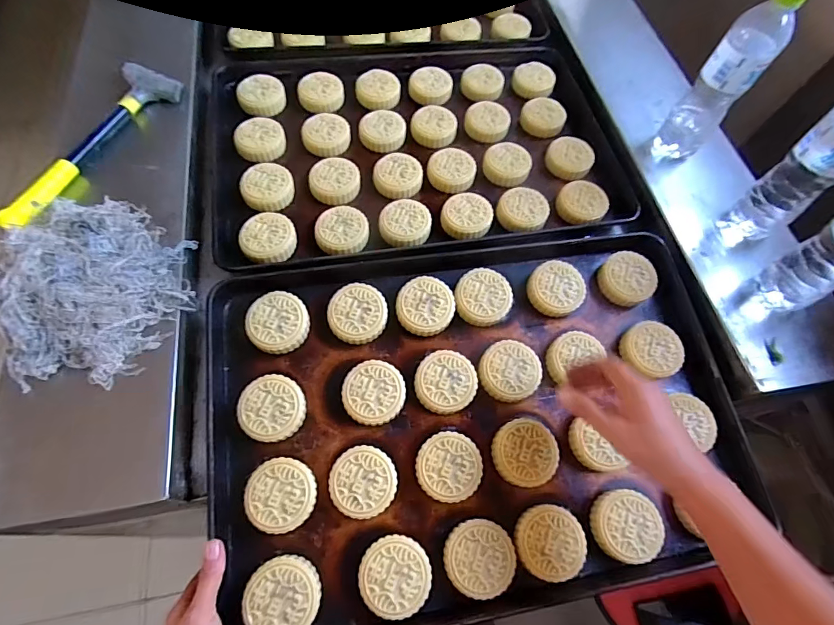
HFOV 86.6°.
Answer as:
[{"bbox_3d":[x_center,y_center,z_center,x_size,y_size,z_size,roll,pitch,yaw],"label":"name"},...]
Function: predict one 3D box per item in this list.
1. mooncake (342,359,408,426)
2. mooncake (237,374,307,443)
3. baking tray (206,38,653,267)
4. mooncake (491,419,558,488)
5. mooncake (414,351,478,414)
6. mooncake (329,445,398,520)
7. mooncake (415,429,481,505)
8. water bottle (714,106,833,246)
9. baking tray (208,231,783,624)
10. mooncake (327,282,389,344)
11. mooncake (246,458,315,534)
[{"bbox_3d":[-0.049,0.093,0.510,0.070,0.025,0.070,1,64,-2],"label":"mooncake"},{"bbox_3d":[-0.161,0.107,0.495,0.068,0.024,0.070,1,64,-2],"label":"mooncake"},{"bbox_3d":[-0.002,-0.264,0.689,0.595,0.042,0.393,-11,65,-8],"label":"baking tray"},{"bbox_3d":[0.122,0.158,0.500,0.070,0.018,0.071,1,64,-2],"label":"mooncake"},{"bbox_3d":[0.034,0.083,0.522,0.071,0.025,0.071,1,64,-2],"label":"mooncake"},{"bbox_3d":[-0.057,0.182,0.474,0.069,0.022,0.069,-4,65,-5],"label":"mooncake"},{"bbox_3d":[0.035,0.170,0.486,0.069,0.022,0.070,1,64,-2],"label":"mooncake"},{"bbox_3d":[0.460,-0.165,0.520,0.054,0.233,0.064,-38,72,-19],"label":"water bottle"},{"bbox_3d":[0.075,0.112,0.512,0.590,0.058,0.394,-8,65,-7],"label":"baking tray"},{"bbox_3d":[-0.072,0.003,0.546,0.070,0.033,0.071,1,64,-2],"label":"mooncake"},{"bbox_3d":[-0.141,0.190,0.461,0.068,0.021,0.070,1,64,-2],"label":"mooncake"}]

